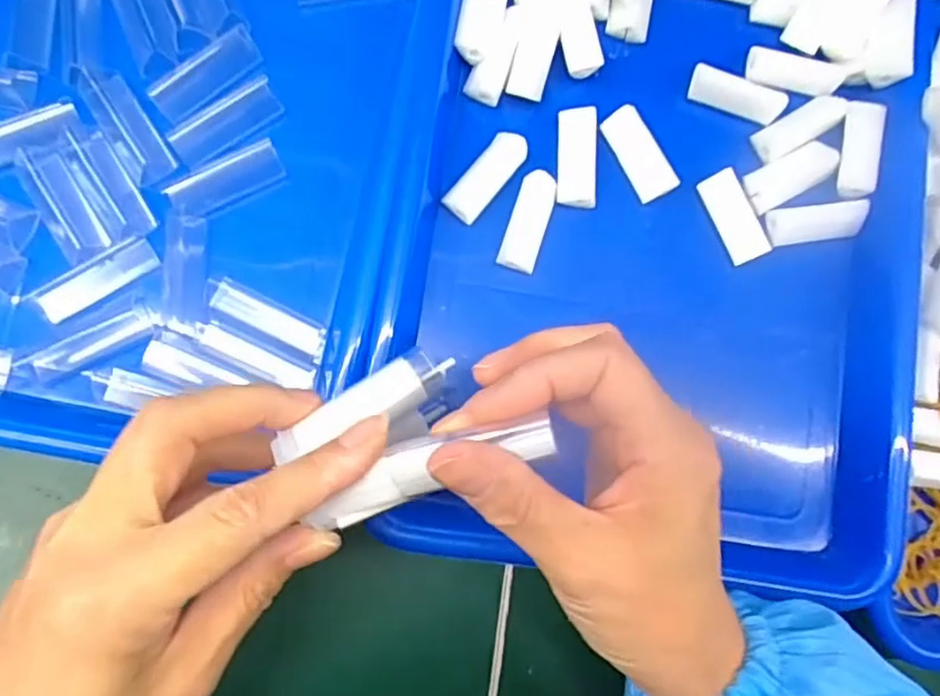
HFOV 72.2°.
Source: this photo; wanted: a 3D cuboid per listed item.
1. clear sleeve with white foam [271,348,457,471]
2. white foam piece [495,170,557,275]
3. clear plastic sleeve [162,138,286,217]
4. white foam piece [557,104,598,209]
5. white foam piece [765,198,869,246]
[{"bbox_3d":[-0.038,0.020,0.225,0.063,0.009,0.017,-29,88,-3],"label":"clear sleeve with white foam"},{"bbox_3d":[0.029,-0.061,0.309,0.018,0.009,0.046,18,81,-4],"label":"white foam piece"},{"bbox_3d":[-0.114,-0.079,0.300,0.052,0.007,0.019,-29,87,-9],"label":"clear plastic sleeve"},{"bbox_3d":[0.053,-0.092,0.313,0.020,0.008,0.047,3,82,-6],"label":"white foam piece"},{"bbox_3d":[0.173,-0.063,0.320,0.047,0.009,0.018,-7,84,-7],"label":"white foam piece"}]

